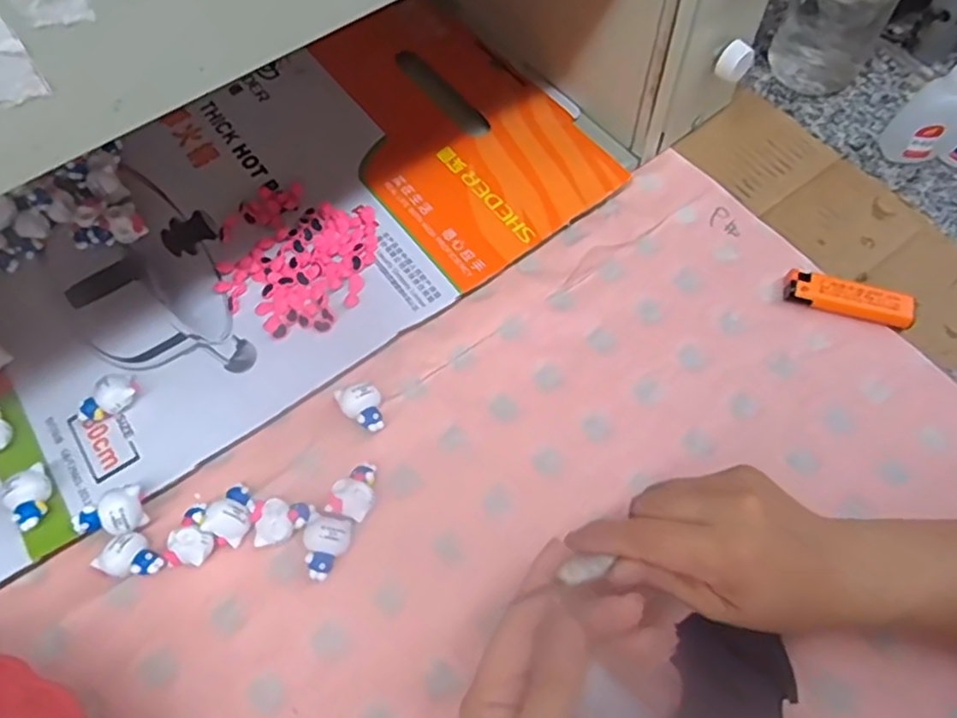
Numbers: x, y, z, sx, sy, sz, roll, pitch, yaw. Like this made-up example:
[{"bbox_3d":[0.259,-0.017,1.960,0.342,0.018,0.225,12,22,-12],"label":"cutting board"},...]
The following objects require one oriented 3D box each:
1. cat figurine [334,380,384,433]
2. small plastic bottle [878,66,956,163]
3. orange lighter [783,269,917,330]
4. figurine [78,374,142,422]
[{"bbox_3d":[-0.071,0.030,0.415,0.024,0.013,0.031,-27,67,-13],"label":"cat figurine"},{"bbox_3d":[0.347,-0.191,0.506,0.041,0.086,0.041,36,69,15],"label":"small plastic bottle"},{"bbox_3d":[0.252,-0.041,0.457,0.082,0.014,0.025,18,65,8],"label":"orange lighter"},{"bbox_3d":[-0.225,0.025,0.412,0.023,0.023,0.036,26,67,11],"label":"figurine"}]

